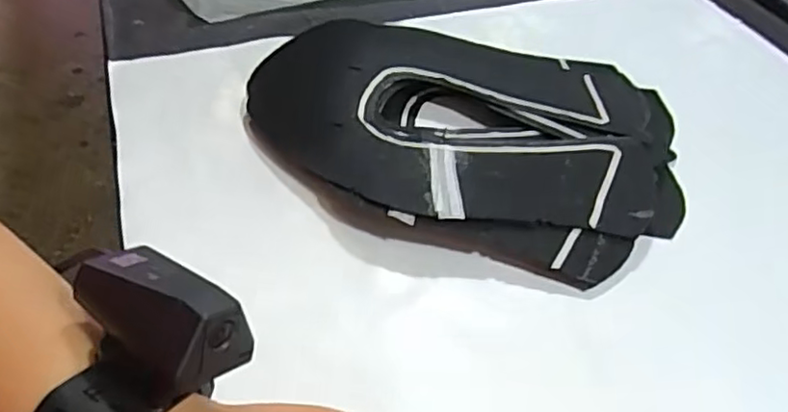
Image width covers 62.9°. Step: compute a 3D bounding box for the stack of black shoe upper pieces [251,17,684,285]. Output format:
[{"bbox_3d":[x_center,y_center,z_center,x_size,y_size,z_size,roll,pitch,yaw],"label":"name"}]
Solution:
[{"bbox_3d":[0.040,-0.052,0.409,0.268,0.029,0.191,12,46,8],"label":"stack of black shoe upper pieces"}]

